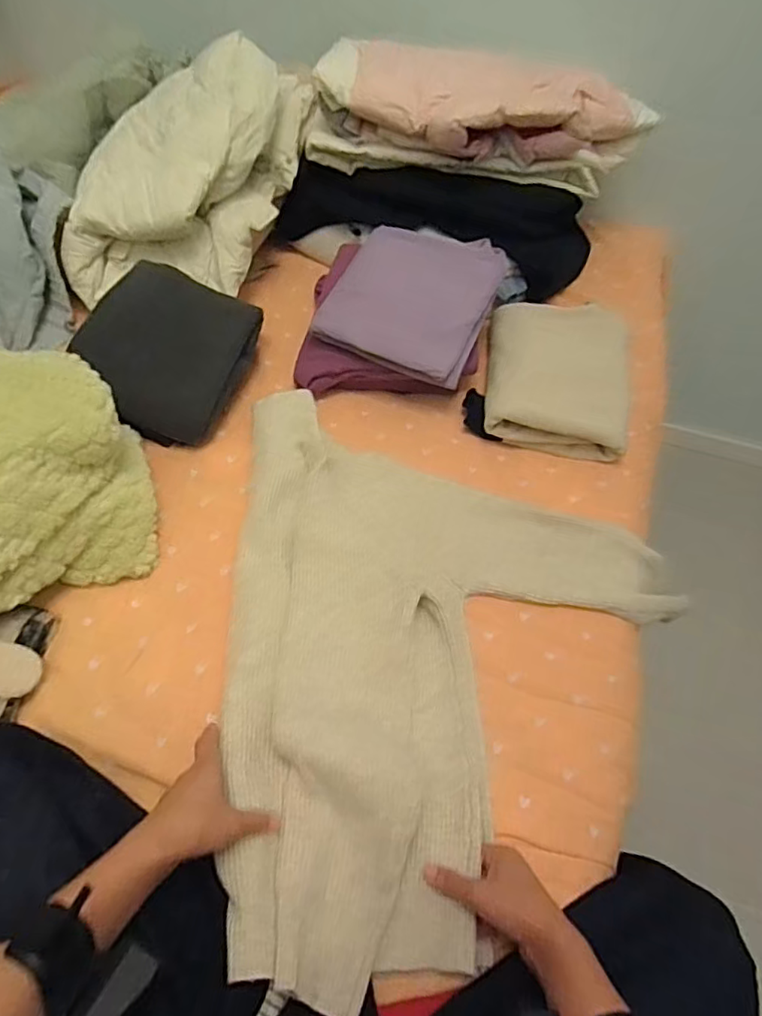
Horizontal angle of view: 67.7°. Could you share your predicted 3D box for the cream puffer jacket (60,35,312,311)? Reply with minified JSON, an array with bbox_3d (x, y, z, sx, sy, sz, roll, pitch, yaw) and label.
[{"bbox_3d":[-0.298,-0.553,0.912,0.276,0.219,0.450,17,53,7],"label":"cream puffer jacket"}]

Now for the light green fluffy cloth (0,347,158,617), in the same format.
[{"bbox_3d":[-0.418,-0.068,0.658,0.232,0.156,0.358,-27,60,-23],"label":"light green fluffy cloth"}]

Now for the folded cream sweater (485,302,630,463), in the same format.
[{"bbox_3d":[0.259,-0.205,0.845,0.202,0.086,0.249,11,53,2],"label":"folded cream sweater"}]

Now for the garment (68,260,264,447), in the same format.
[{"bbox_3d":[-0.300,-0.219,0.805,0.203,0.061,0.255,26,68,-12],"label":"garment"}]

